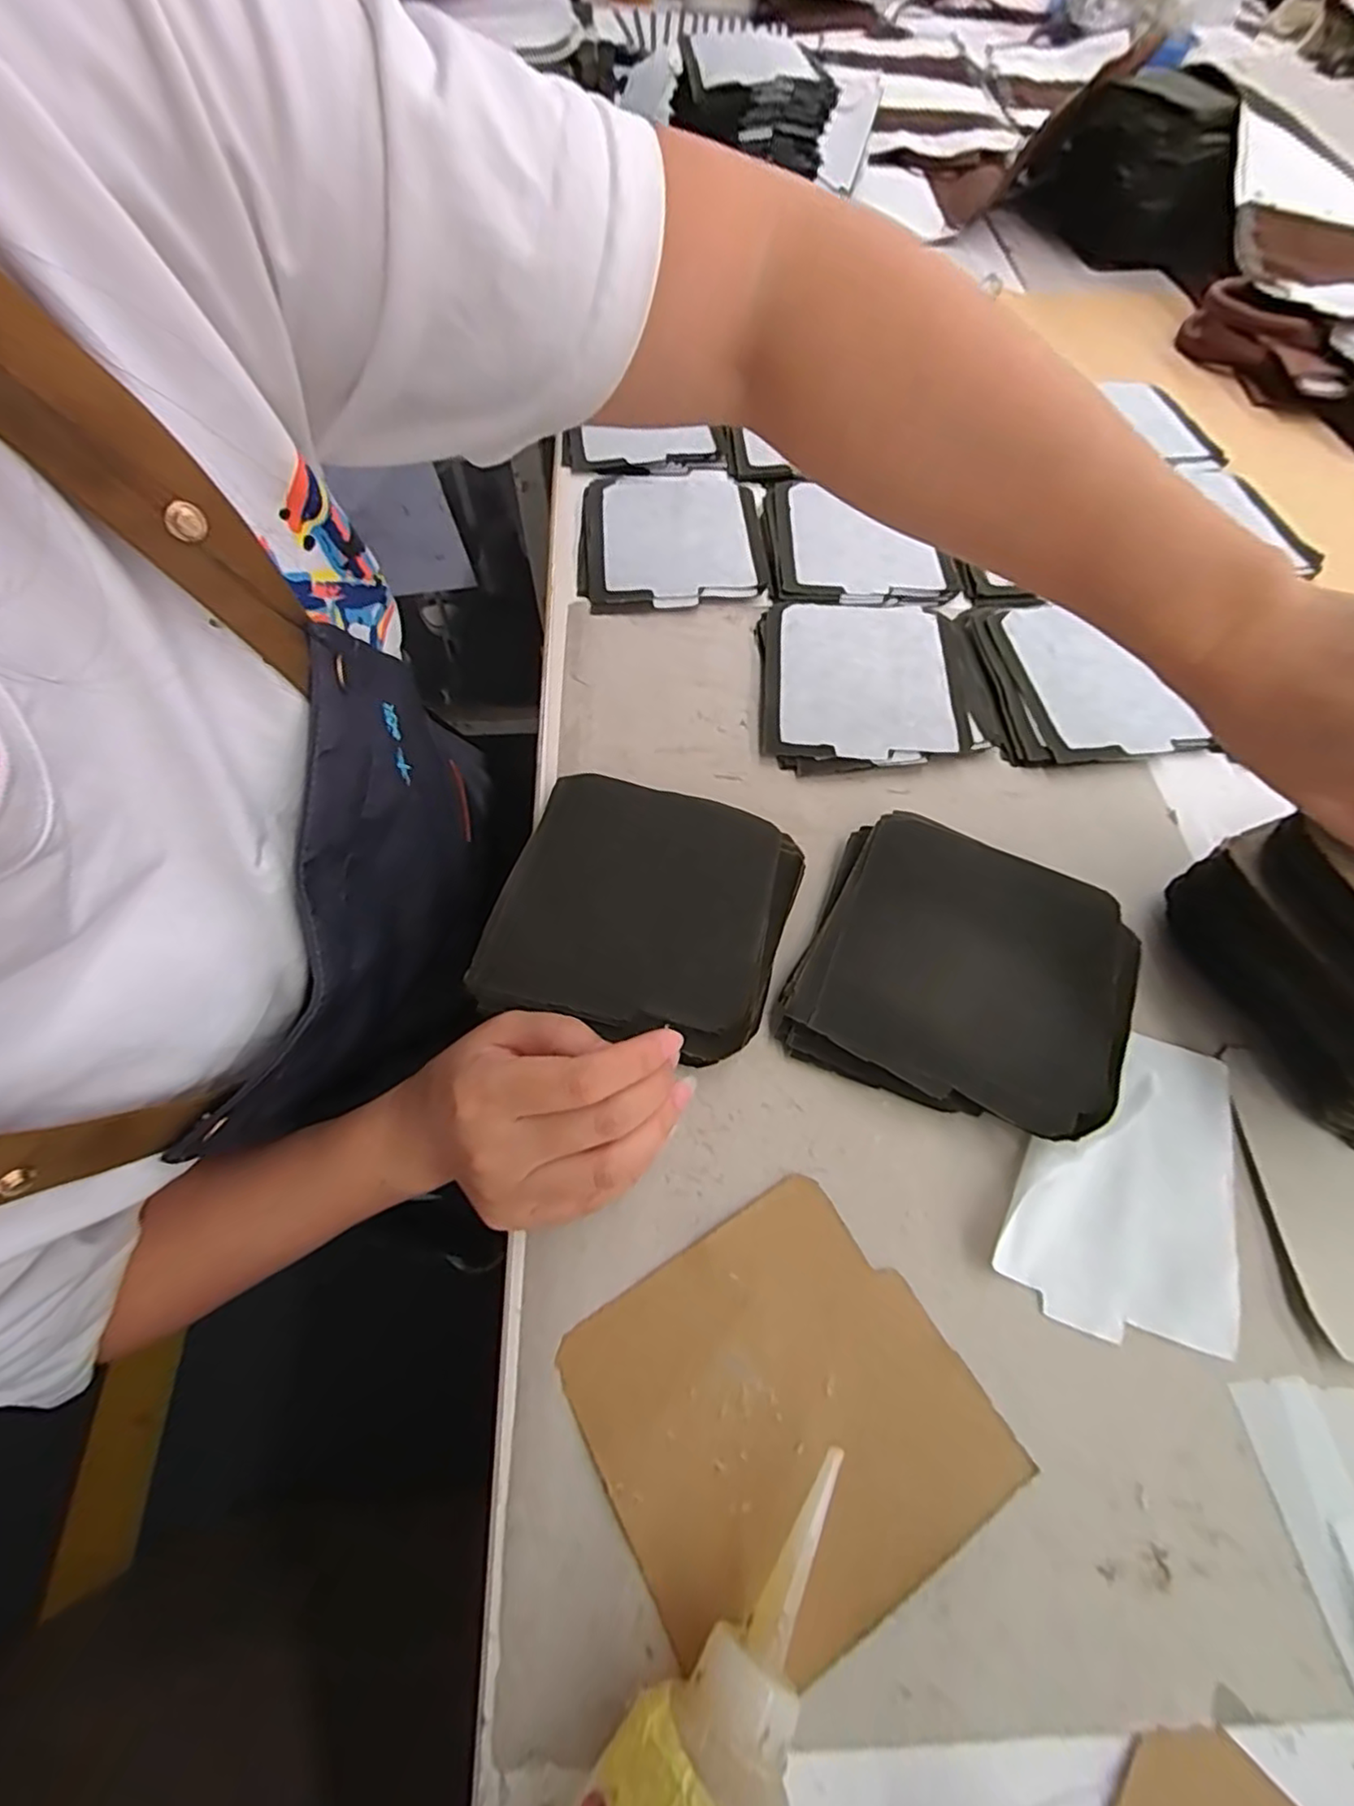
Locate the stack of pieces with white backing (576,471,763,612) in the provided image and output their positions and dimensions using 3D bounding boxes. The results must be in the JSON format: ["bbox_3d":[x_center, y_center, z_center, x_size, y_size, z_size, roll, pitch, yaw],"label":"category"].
[{"bbox_3d":[-0.003,-0.283,0.488,0.135,0.009,0.165,0,63,-1],"label":"stack of pieces with white backing"}]

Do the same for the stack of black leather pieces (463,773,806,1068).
[{"bbox_3d":[-0.016,0.000,0.333,0.144,0.014,0.143,11,64,5],"label":"stack of black leather pieces"}]

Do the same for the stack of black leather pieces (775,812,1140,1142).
[{"bbox_3d":[0.143,0.033,0.321,0.148,0.020,0.148,23,65,11],"label":"stack of black leather pieces"}]

